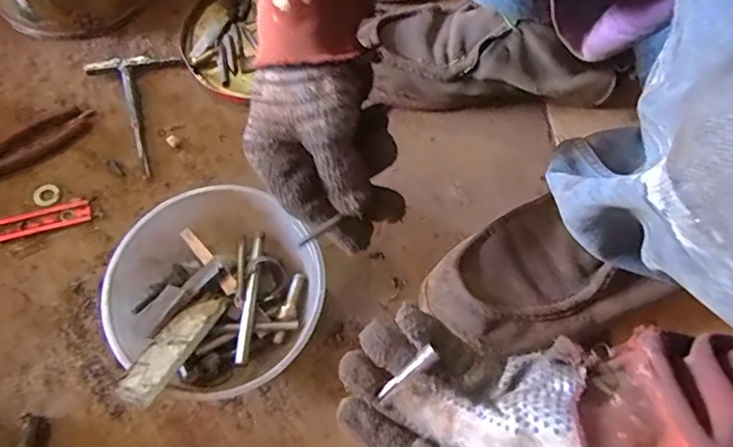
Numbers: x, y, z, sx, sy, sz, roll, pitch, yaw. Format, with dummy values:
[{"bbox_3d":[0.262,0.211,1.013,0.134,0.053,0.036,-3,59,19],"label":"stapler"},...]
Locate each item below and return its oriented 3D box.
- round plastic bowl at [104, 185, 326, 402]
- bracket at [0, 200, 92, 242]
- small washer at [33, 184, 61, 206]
[{"bbox_3d":[-0.120,0.060,0.427,0.161,0.068,0.156,2,65,-4],"label":"round plastic bowl"},{"bbox_3d":[-0.319,0.000,0.475,0.111,0.004,0.023,-16,68,-12],"label":"bracket"},{"bbox_3d":[-0.310,-0.029,0.491,0.023,0.004,0.023,41,70,15],"label":"small washer"}]

